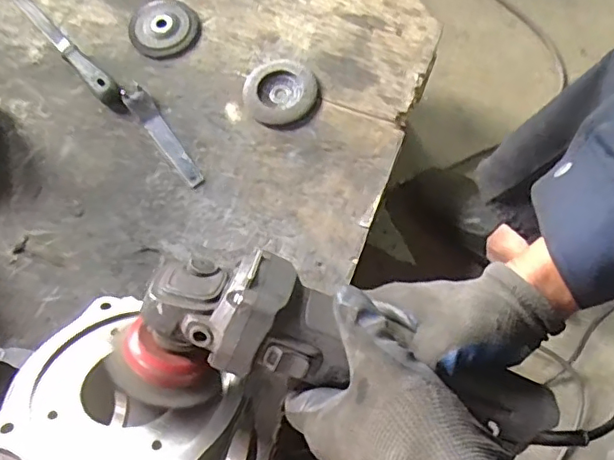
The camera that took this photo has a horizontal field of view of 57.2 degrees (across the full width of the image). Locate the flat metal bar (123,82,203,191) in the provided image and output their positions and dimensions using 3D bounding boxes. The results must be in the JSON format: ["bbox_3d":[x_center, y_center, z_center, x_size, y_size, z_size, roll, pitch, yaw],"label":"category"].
[{"bbox_3d":[-0.183,-0.123,0.727,0.031,0.020,0.161,-36,71,-16],"label":"flat metal bar"}]

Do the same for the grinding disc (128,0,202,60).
[{"bbox_3d":[-0.199,-0.285,0.786,0.096,0.016,0.097,0,69,-1],"label":"grinding disc"}]

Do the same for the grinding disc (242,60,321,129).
[{"bbox_3d":[-0.034,-0.180,0.737,0.096,0.016,0.097,0,69,-1],"label":"grinding disc"}]

